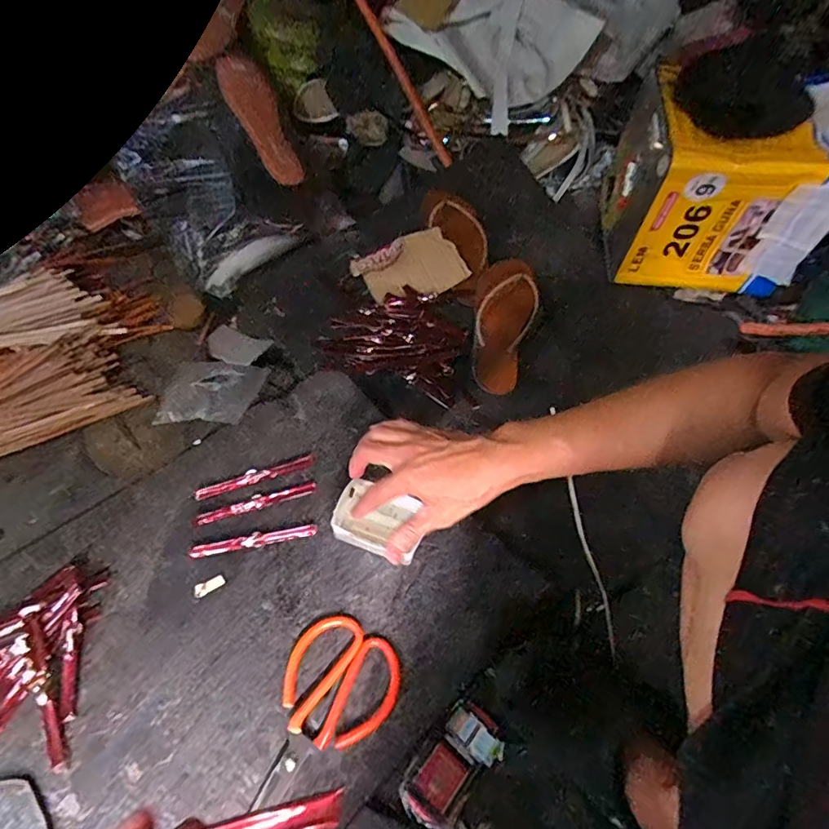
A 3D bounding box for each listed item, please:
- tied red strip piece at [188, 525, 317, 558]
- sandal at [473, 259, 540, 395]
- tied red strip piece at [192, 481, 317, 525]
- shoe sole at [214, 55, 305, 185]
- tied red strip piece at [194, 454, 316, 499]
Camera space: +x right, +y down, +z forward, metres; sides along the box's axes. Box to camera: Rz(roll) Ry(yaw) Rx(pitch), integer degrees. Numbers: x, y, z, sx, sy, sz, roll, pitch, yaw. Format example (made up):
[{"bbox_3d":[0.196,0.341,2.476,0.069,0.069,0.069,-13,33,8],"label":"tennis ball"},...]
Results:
[{"bbox_3d":[-0.185,0.143,0.566,0.140,0.014,0.017,-7,60,-8],"label":"tied red strip piece"},{"bbox_3d":[0.139,-0.146,0.765,0.098,0.045,0.230,10,81,2],"label":"sandal"},{"bbox_3d":[-0.188,0.105,0.590,0.140,0.004,0.016,-16,61,-13],"label":"tied red strip piece"},{"bbox_3d":[-0.247,-0.472,0.801,0.088,0.021,0.212,-23,90,-35],"label":"shoe sole"},{"bbox_3d":[-0.193,0.075,0.603,0.143,0.007,0.016,-17,61,-13],"label":"tied red strip piece"}]

